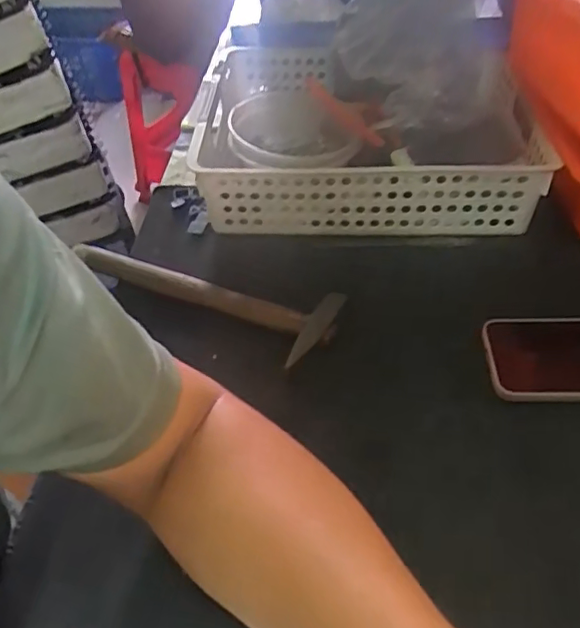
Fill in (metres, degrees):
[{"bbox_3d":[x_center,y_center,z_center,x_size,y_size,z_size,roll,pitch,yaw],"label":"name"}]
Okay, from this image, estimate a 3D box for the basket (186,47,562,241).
[{"bbox_3d":[0.080,-0.200,0.640,0.329,0.098,0.256,-2,46,2],"label":"basket"}]

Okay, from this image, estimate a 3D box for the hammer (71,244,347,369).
[{"bbox_3d":[-0.075,-0.023,0.534,0.244,0.026,0.083,19,50,20],"label":"hammer"}]

